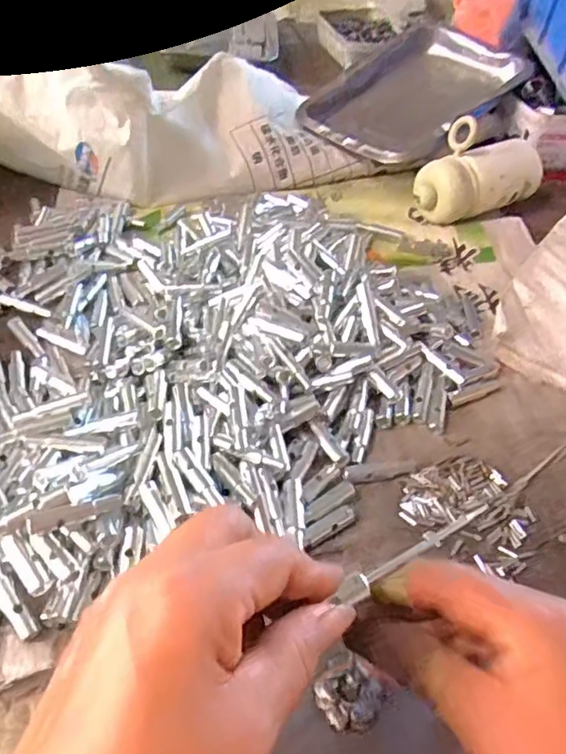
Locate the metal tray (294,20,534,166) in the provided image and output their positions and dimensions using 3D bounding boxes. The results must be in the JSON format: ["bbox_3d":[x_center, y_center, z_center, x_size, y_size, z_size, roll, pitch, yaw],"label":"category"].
[{"bbox_3d":[0.158,-0.337,0.730,0.246,0.053,0.189,-43,62,-14],"label":"metal tray"}]

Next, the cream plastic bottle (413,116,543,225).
[{"bbox_3d":[0.205,-0.216,0.638,0.139,0.083,0.068,-21,52,-23],"label":"cream plastic bottle"}]

